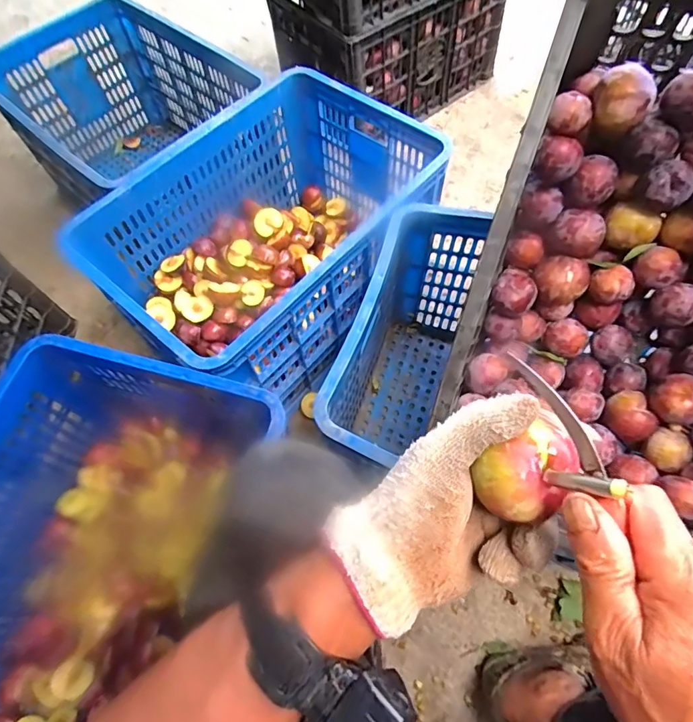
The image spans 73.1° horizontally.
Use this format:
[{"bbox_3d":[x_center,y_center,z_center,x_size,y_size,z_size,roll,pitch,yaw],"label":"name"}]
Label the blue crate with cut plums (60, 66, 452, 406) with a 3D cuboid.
[{"bbox_3d":[-0.120,-0.206,0.831,0.380,0.251,0.556,32,66,20],"label":"blue crate with cut plums"}]

